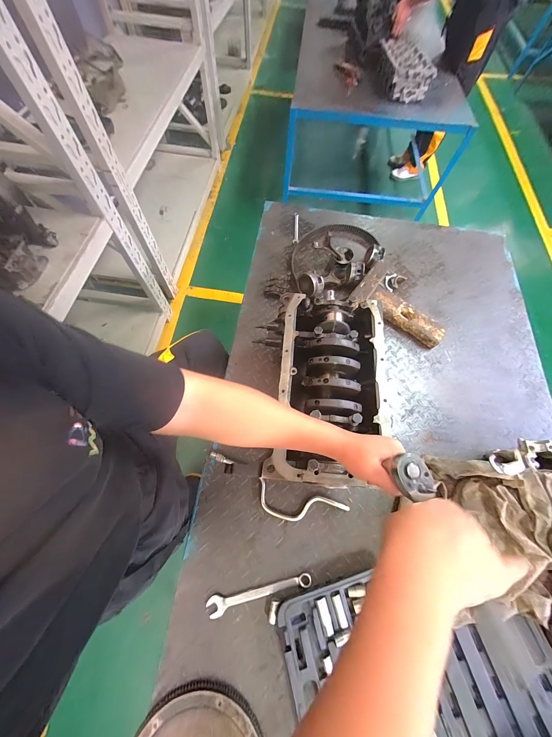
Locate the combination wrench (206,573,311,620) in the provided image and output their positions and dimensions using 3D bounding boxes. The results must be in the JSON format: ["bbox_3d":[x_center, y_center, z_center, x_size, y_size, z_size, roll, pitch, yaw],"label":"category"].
[{"bbox_3d":[-0.037,0.535,0.590,0.244,0.010,0.037,-9,68,-6],"label":"combination wrench"}]

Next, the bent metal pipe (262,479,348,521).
[{"bbox_3d":[0.068,0.368,0.662,0.242,0.017,0.077,16,67,4],"label":"bent metal pipe"}]

